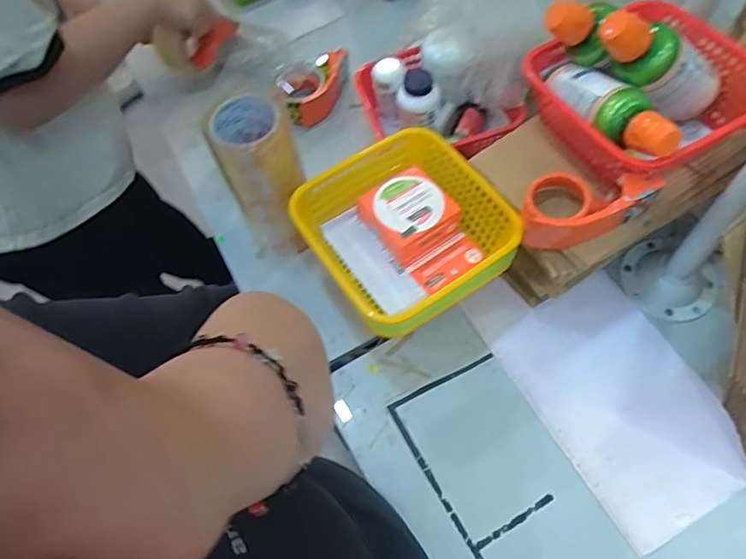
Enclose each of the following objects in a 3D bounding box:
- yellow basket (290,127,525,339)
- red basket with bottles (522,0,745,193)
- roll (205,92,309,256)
[{"bbox_3d":[0.039,-0.059,0.669,0.225,0.084,0.223,-33,64,-13],"label":"yellow basket"},{"bbox_3d":[0.331,-0.240,0.608,0.229,0.135,0.219,-26,63,-9],"label":"red basket with bottles"},{"bbox_3d":[-0.138,-0.125,0.714,0.104,0.239,0.083,14,64,12],"label":"roll"}]

